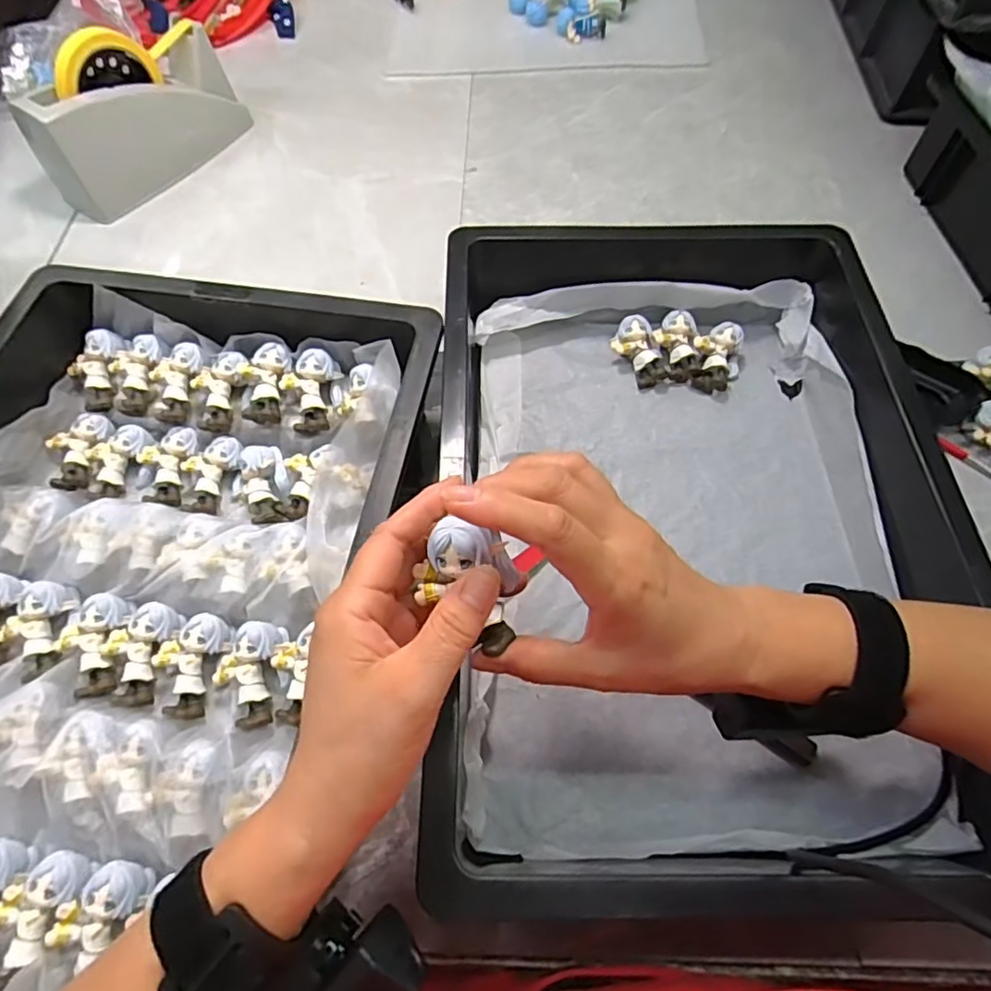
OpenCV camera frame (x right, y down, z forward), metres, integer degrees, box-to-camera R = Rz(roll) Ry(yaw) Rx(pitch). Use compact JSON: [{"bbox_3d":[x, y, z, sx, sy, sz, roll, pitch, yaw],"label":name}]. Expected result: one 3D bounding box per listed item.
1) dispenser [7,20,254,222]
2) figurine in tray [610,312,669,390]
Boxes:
[{"bbox_3d":[-0.346,-0.372,0.570,0.070,0.111,0.197,34,67,16],"label":"dispenser"},{"bbox_3d":[0.121,-0.121,0.497,0.034,0.025,0.060,-22,84,-10],"label":"figurine in tray"}]

